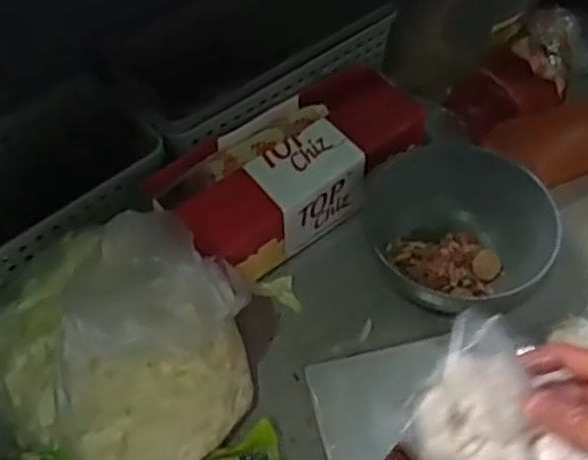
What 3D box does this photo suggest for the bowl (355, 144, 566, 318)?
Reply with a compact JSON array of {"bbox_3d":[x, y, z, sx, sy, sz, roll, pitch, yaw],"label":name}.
[{"bbox_3d":[0.143,-0.013,0.609,0.137,0.069,0.139,-1,54,2],"label":"bowl"}]

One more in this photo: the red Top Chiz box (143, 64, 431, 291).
[{"bbox_3d":[0.002,-0.061,0.652,0.267,0.089,0.119,-36,60,-21],"label":"red Top Chiz box"}]

